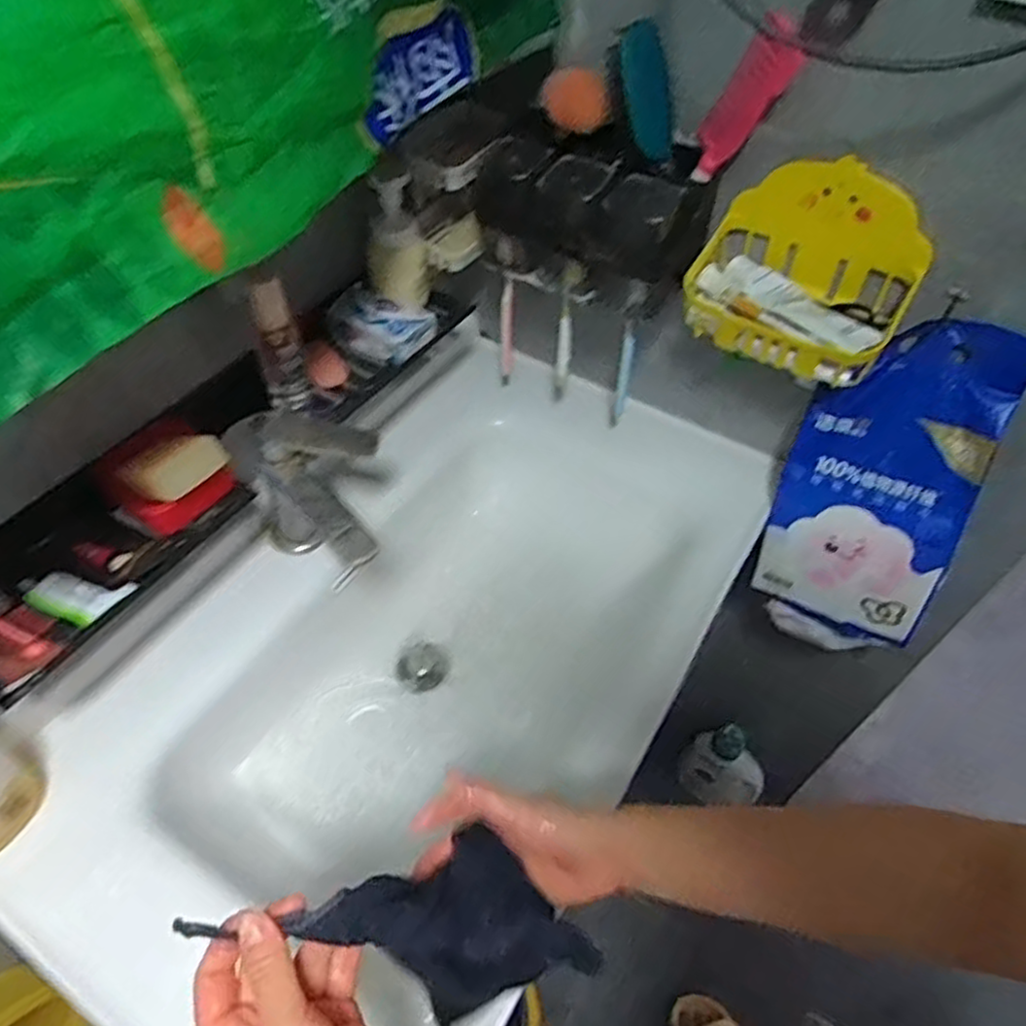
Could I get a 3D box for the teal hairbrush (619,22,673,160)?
[{"bbox_3d":[0.117,-0.365,0.626,0.038,0.109,0.033,-12,49,16],"label":"teal hairbrush"}]

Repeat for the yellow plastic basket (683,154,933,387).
[{"bbox_3d":[0.277,-0.228,0.681,0.193,0.135,0.127,26,55,18],"label":"yellow plastic basket"}]

